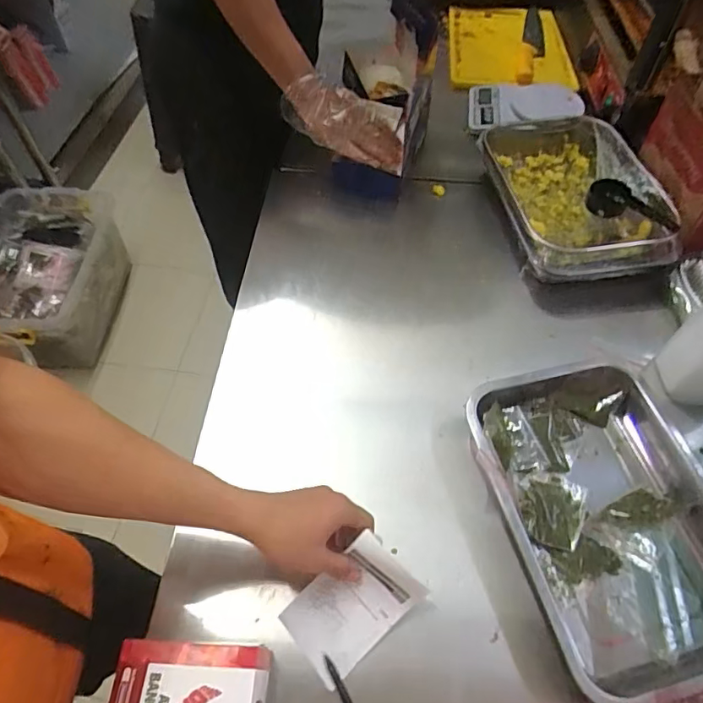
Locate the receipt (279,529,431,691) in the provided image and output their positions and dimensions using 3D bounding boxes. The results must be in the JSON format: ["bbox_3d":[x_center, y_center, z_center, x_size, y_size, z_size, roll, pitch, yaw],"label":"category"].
[{"bbox_3d":[-0.001,0.232,0.473,0.114,0.045,0.080,-36,64,-22],"label":"receipt"}]

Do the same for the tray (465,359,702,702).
[{"bbox_3d":[0.264,0.159,0.521,0.231,0.065,0.304,-14,58,-10],"label":"tray"}]

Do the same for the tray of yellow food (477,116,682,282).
[{"bbox_3d":[0.326,-0.242,0.778,0.214,0.067,0.321,-6,57,-5],"label":"tray of yellow food"}]

